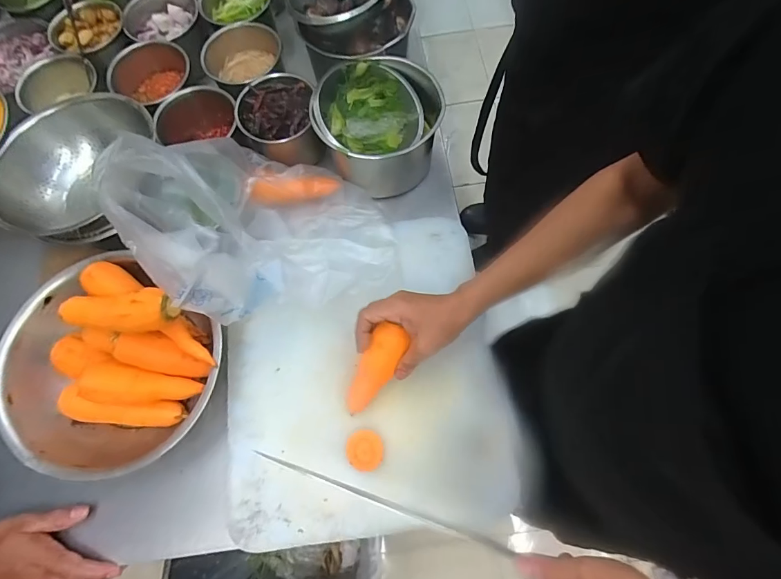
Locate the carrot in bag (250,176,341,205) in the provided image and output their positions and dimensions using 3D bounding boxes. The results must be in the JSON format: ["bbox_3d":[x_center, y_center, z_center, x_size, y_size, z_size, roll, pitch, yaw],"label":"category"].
[{"bbox_3d":[-0.136,-0.146,0.577,0.123,0.032,0.030,-11,70,-17],"label":"carrot in bag"}]

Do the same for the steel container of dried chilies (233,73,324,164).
[{"bbox_3d":[-0.163,-0.245,0.608,0.112,0.088,0.132,-7,71,-1],"label":"steel container of dried chilies"}]

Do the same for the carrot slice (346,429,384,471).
[{"bbox_3d":[-0.032,0.195,0.486,0.045,0.004,0.045,5,71,4],"label":"carrot slice"}]

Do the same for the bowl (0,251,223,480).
[{"bbox_3d":[-0.343,0.095,0.485,0.240,0.117,0.230,-1,71,2],"label":"bowl"}]

